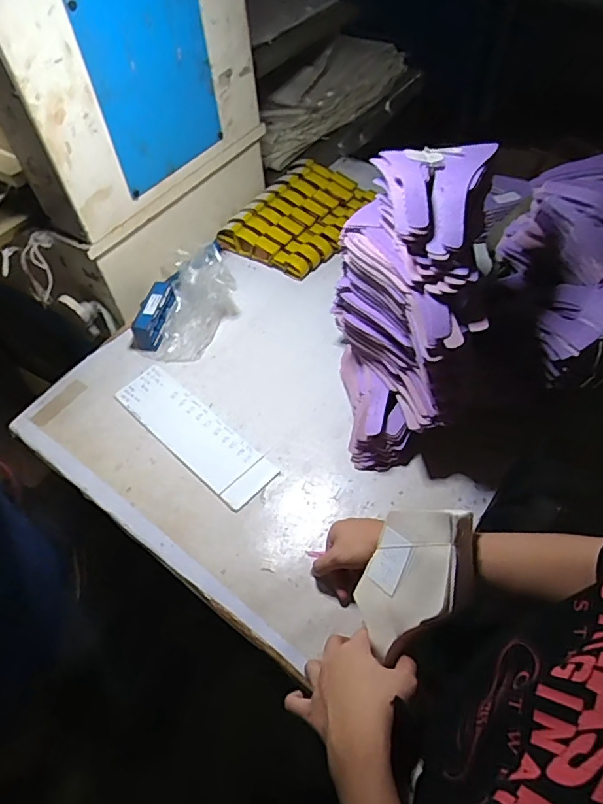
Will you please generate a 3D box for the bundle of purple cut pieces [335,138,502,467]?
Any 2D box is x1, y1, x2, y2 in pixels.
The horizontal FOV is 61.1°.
[{"bbox_3d":[0.130,-0.122,0.721,0.213,0.433,0.225,15,32,14],"label":"bundle of purple cut pieces"}]

